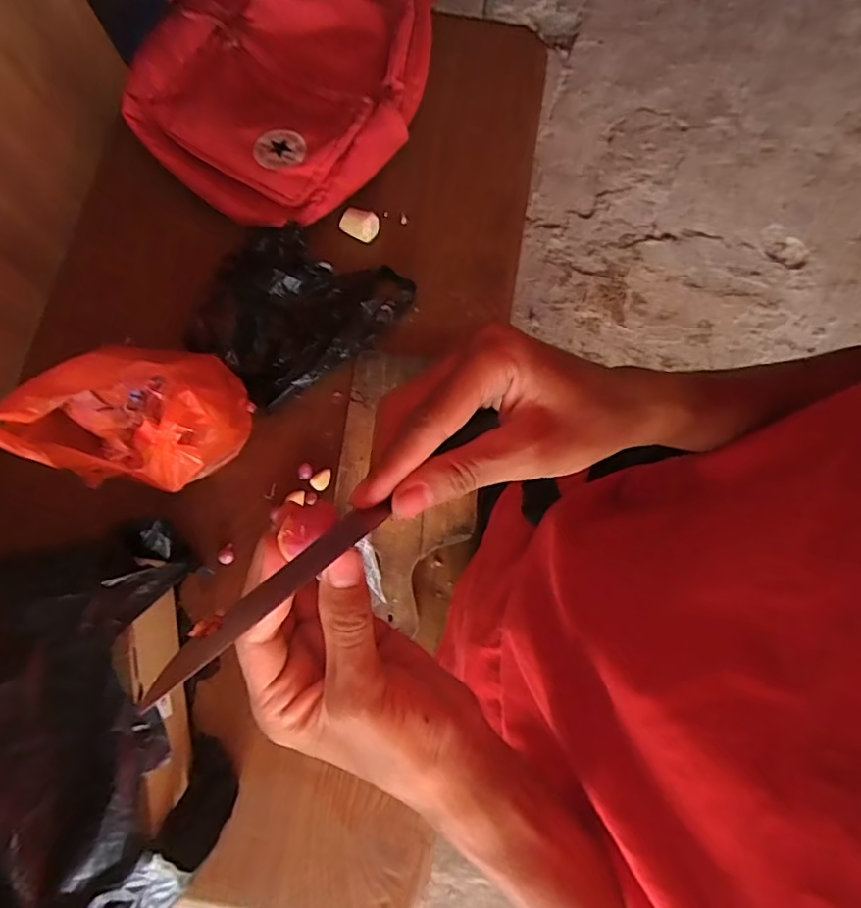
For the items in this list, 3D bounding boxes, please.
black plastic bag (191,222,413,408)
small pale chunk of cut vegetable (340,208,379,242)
[{"bbox_3d":[-0.168,-0.184,0.705,0.200,0.049,0.239,37,78,9],"label":"black plastic bag"},{"bbox_3d":[-0.094,-0.307,0.751,0.050,0.030,0.030,18,75,5],"label":"small pale chunk of cut vegetable"}]

